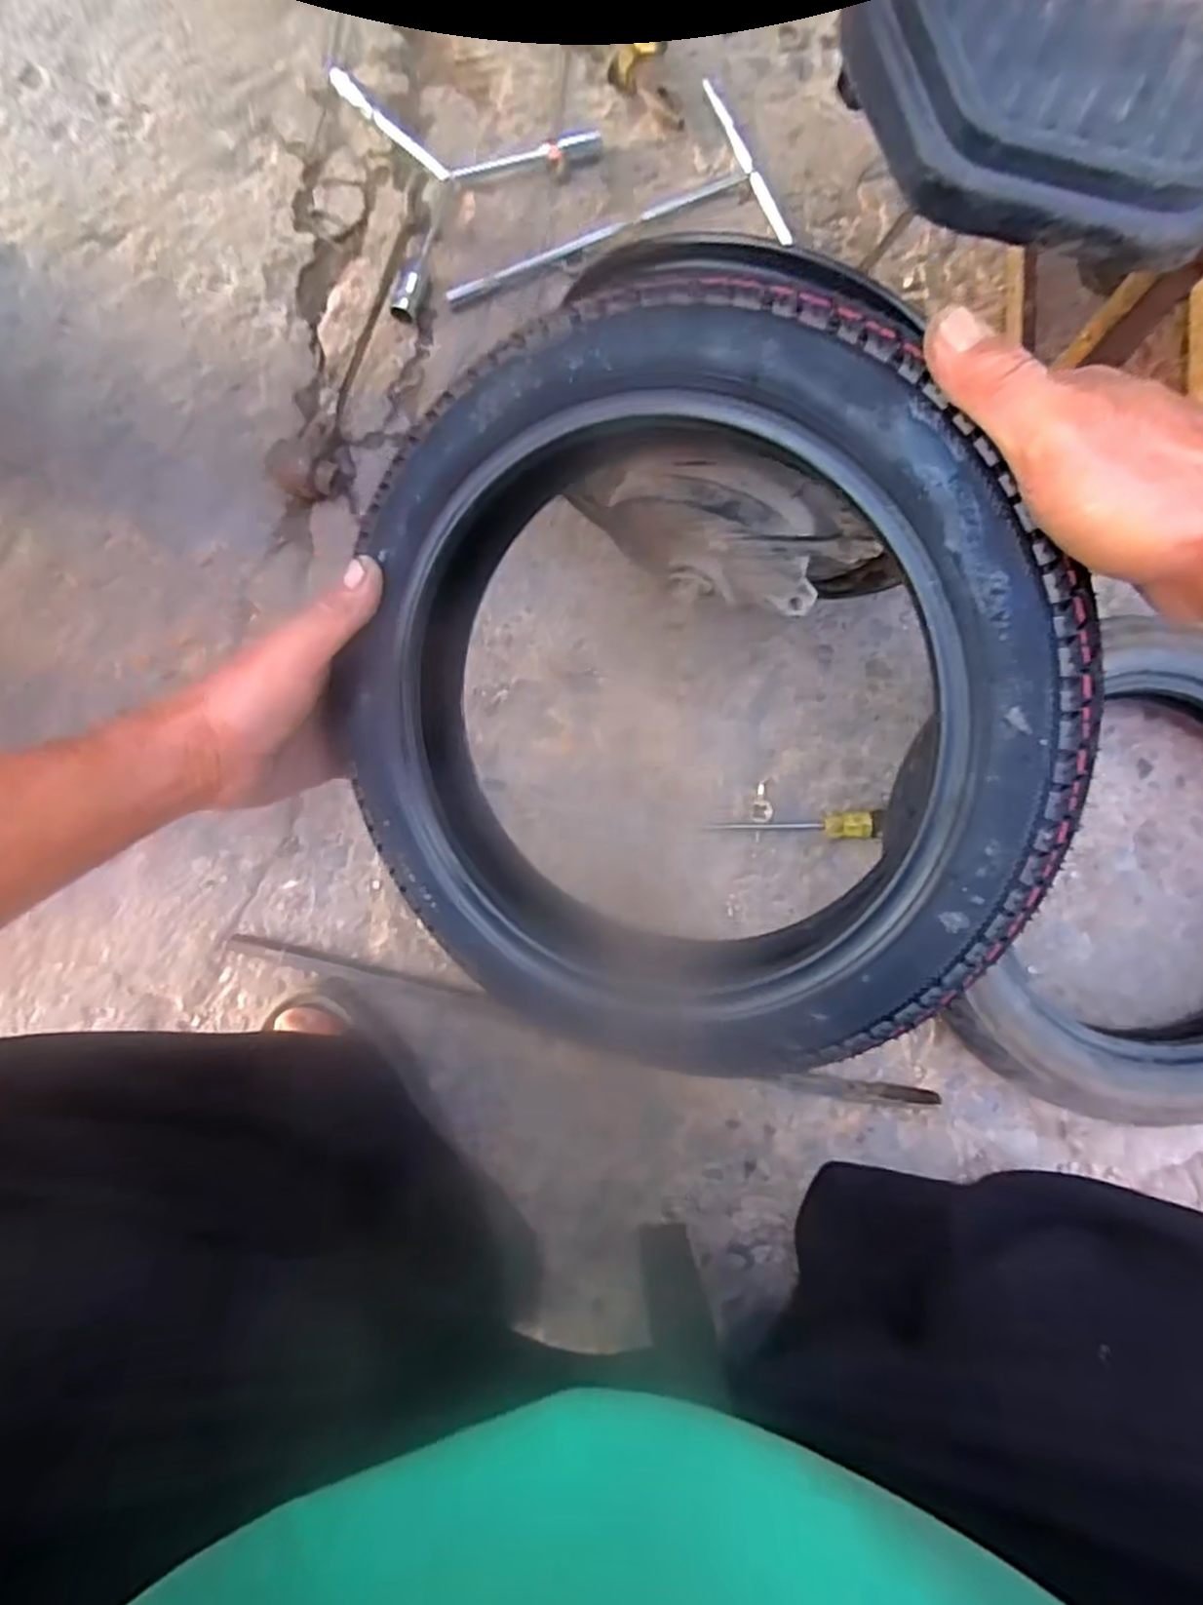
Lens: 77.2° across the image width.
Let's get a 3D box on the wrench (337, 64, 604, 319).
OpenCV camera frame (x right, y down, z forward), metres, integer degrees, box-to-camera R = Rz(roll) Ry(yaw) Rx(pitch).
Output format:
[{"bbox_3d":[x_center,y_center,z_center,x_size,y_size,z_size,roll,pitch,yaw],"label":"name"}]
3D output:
[{"bbox_3d":[-0.154,-0.552,0.640,0.201,0.020,0.229,45,87,3],"label":"wrench"}]

